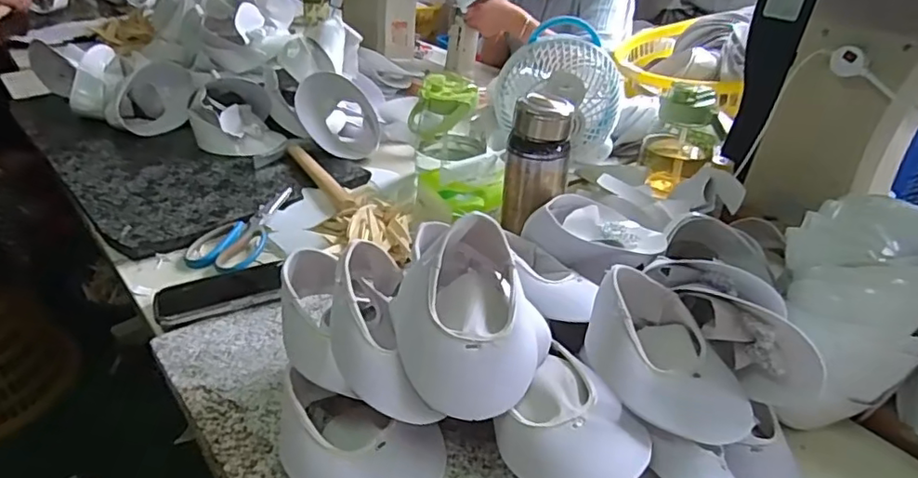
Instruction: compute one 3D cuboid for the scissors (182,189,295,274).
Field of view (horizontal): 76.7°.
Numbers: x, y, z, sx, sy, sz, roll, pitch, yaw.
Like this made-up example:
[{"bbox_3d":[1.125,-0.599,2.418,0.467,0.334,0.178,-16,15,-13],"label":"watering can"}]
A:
[{"bbox_3d":[-0.307,-0.017,0.818,0.095,0.026,0.187,5,32,2],"label":"scissors"}]

